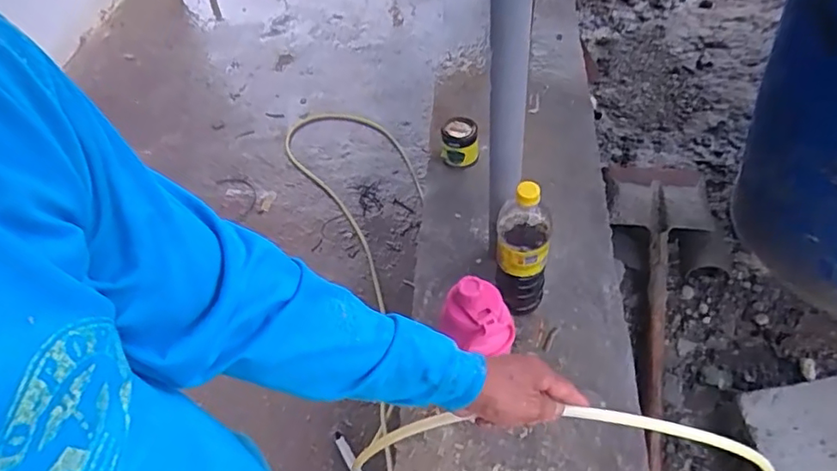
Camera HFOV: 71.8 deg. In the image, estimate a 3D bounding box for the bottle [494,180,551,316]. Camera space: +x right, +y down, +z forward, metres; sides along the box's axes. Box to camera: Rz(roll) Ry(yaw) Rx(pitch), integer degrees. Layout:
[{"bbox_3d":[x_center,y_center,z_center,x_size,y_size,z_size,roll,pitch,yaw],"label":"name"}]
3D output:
[{"bbox_3d":[0.151,0.019,0.849,0.073,0.255,0.064,1,52,7],"label":"bottle"}]

